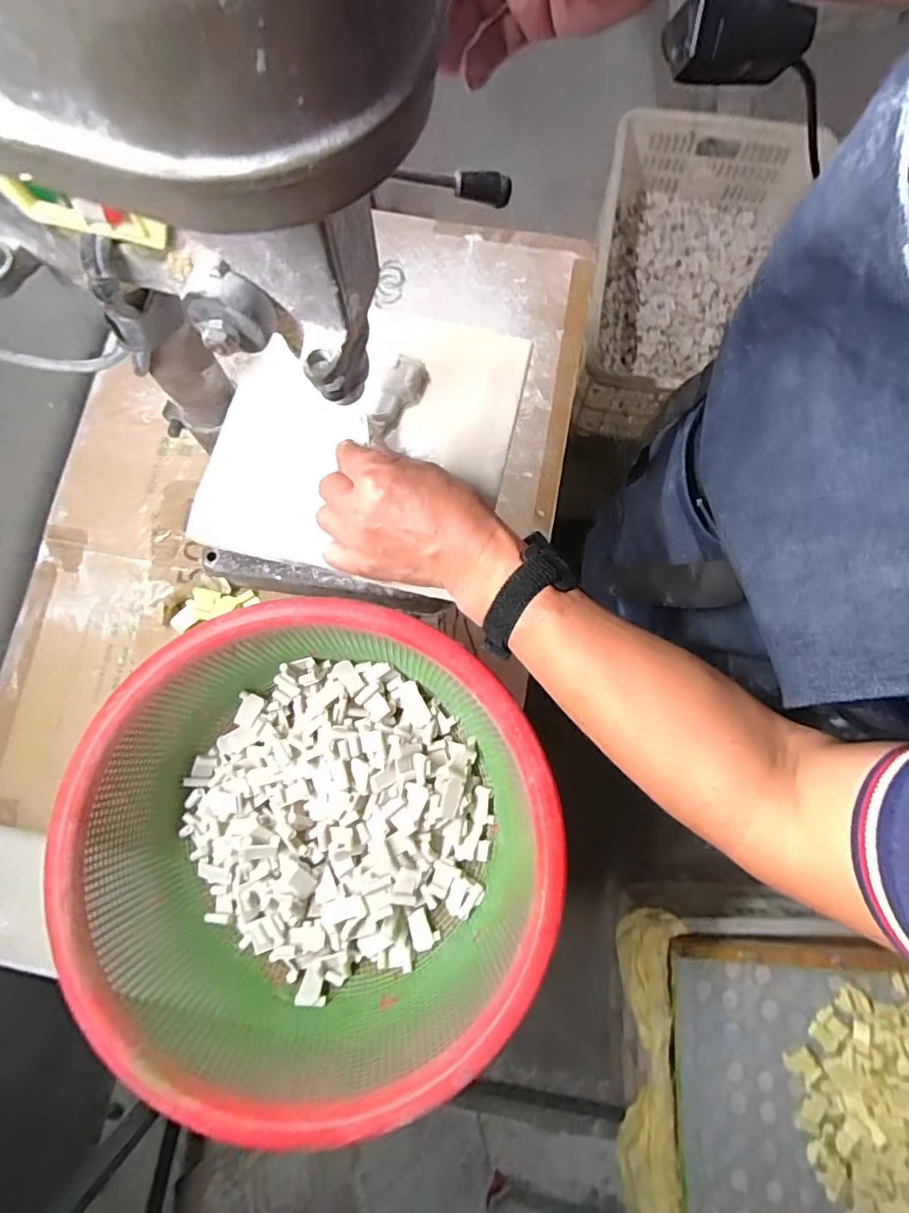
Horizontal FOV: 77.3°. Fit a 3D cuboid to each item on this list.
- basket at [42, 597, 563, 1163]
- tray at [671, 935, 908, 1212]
[{"bbox_3d":[-0.131,0.224,0.551,0.412,0.161,0.423,0,79,1],"label":"basket"},{"bbox_3d":[0.603,0.692,0.764,0.624,0.068,0.410,7,79,3],"label":"tray"}]

